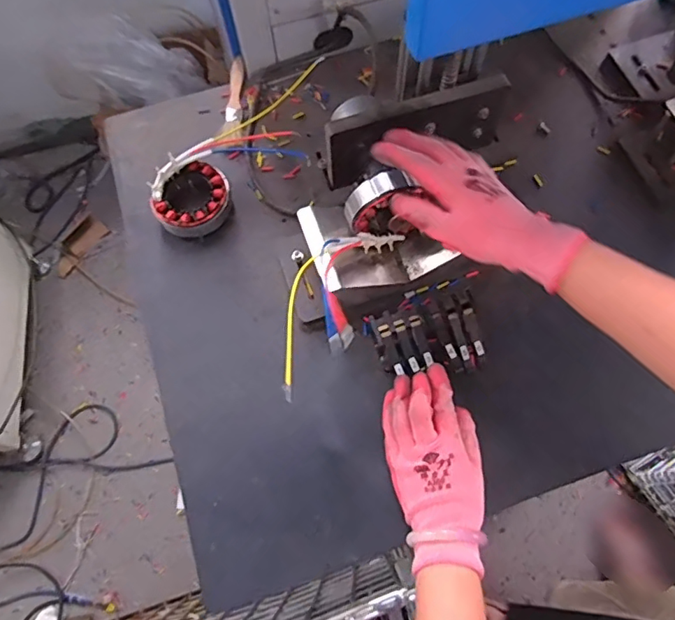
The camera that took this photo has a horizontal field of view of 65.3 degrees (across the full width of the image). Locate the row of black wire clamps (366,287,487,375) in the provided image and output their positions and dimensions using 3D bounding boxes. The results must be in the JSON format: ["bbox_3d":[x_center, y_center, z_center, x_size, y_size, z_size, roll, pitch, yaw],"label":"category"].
[{"bbox_3d":[0.093,0.031,0.541,0.108,0.025,0.074,-14,69,-3],"label":"row of black wire clamps"}]

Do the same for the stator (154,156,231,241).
[{"bbox_3d":[-0.169,-0.130,0.611,0.089,0.041,0.086,-27,70,-8],"label":"stator"}]

